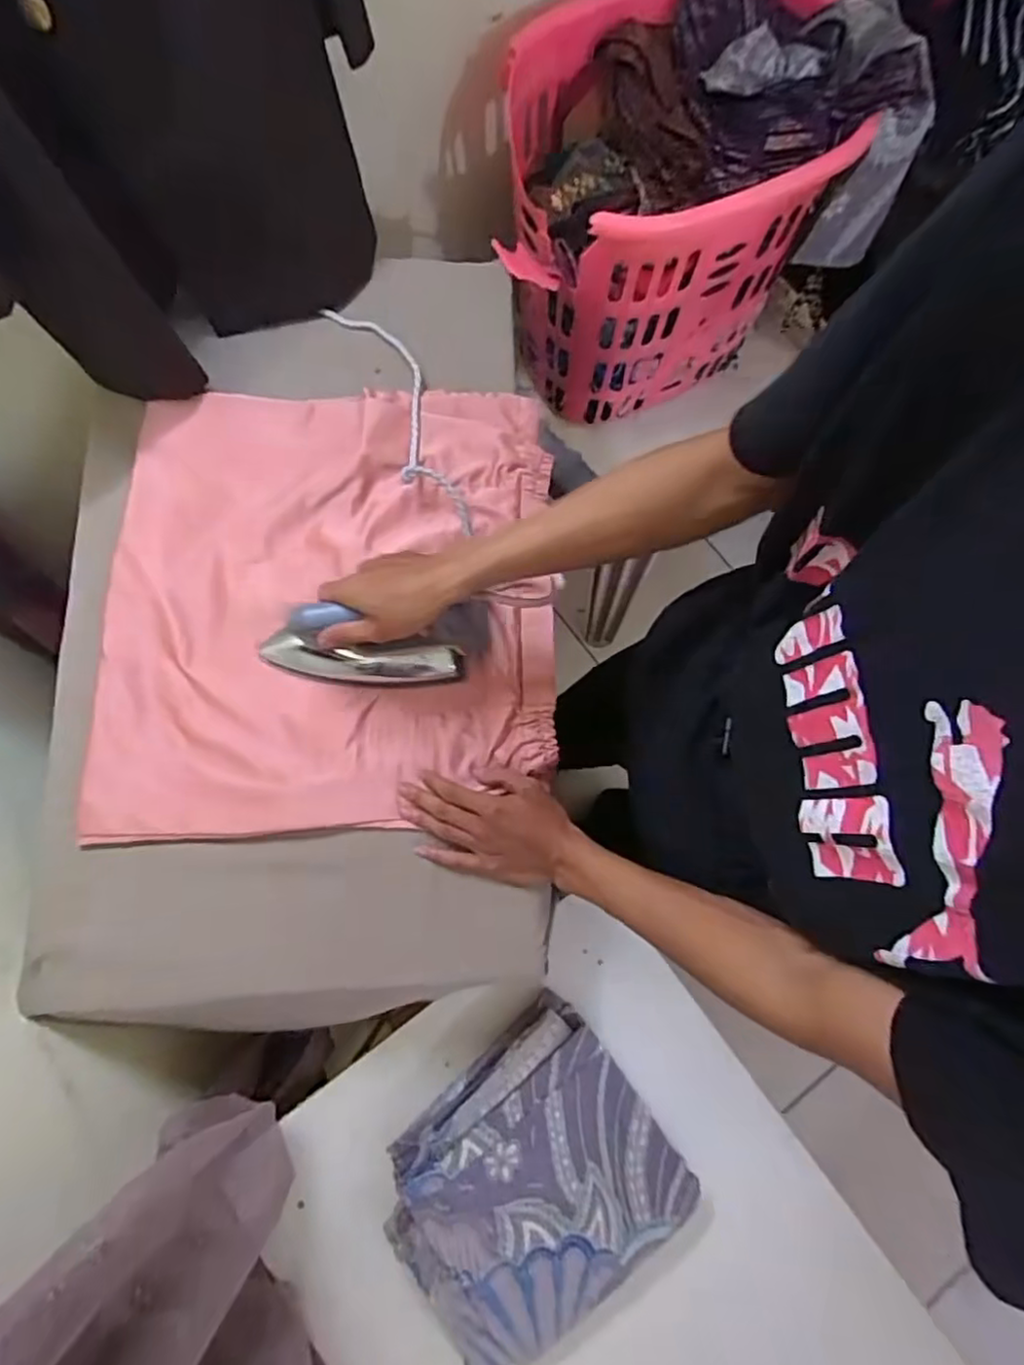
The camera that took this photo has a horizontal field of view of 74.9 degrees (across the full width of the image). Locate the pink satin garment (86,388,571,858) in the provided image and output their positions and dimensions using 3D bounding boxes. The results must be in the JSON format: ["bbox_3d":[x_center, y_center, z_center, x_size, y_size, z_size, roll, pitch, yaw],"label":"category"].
[{"bbox_3d":[-0.184,-0.089,0.667,0.438,0.031,0.449,-3,77,-1],"label":"pink satin garment"}]

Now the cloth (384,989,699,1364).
[{"bbox_3d":[0.015,0.480,0.645,0.258,0.041,0.211,-39,80,-9],"label":"cloth"}]

